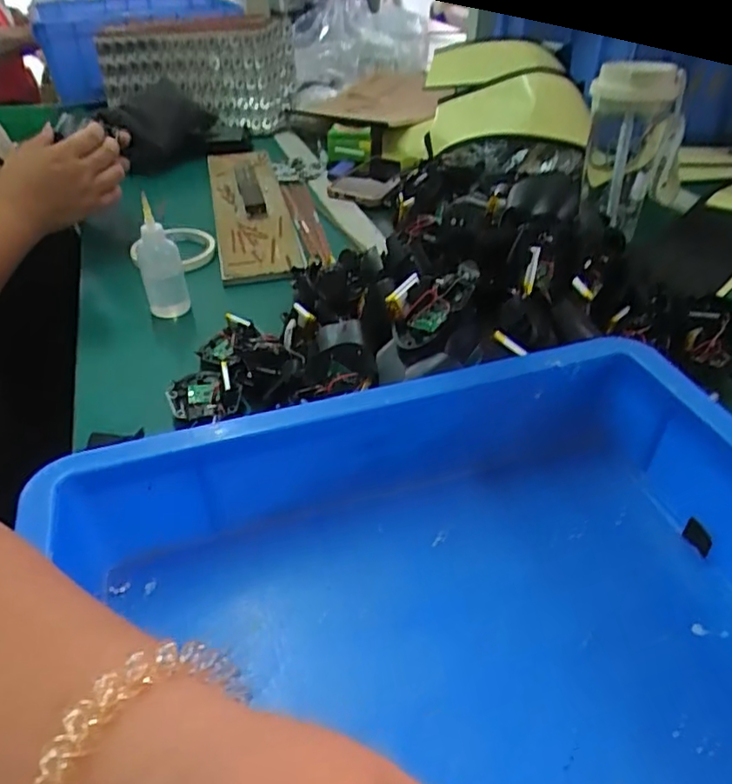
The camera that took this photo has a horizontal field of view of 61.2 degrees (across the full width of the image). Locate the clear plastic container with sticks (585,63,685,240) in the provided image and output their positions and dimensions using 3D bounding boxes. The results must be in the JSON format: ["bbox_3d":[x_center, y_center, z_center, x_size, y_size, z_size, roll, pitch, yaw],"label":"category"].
[{"bbox_3d":[0.310,-0.278,0.724,0.116,0.179,0.081,15,41,17],"label":"clear plastic container with sticks"}]

